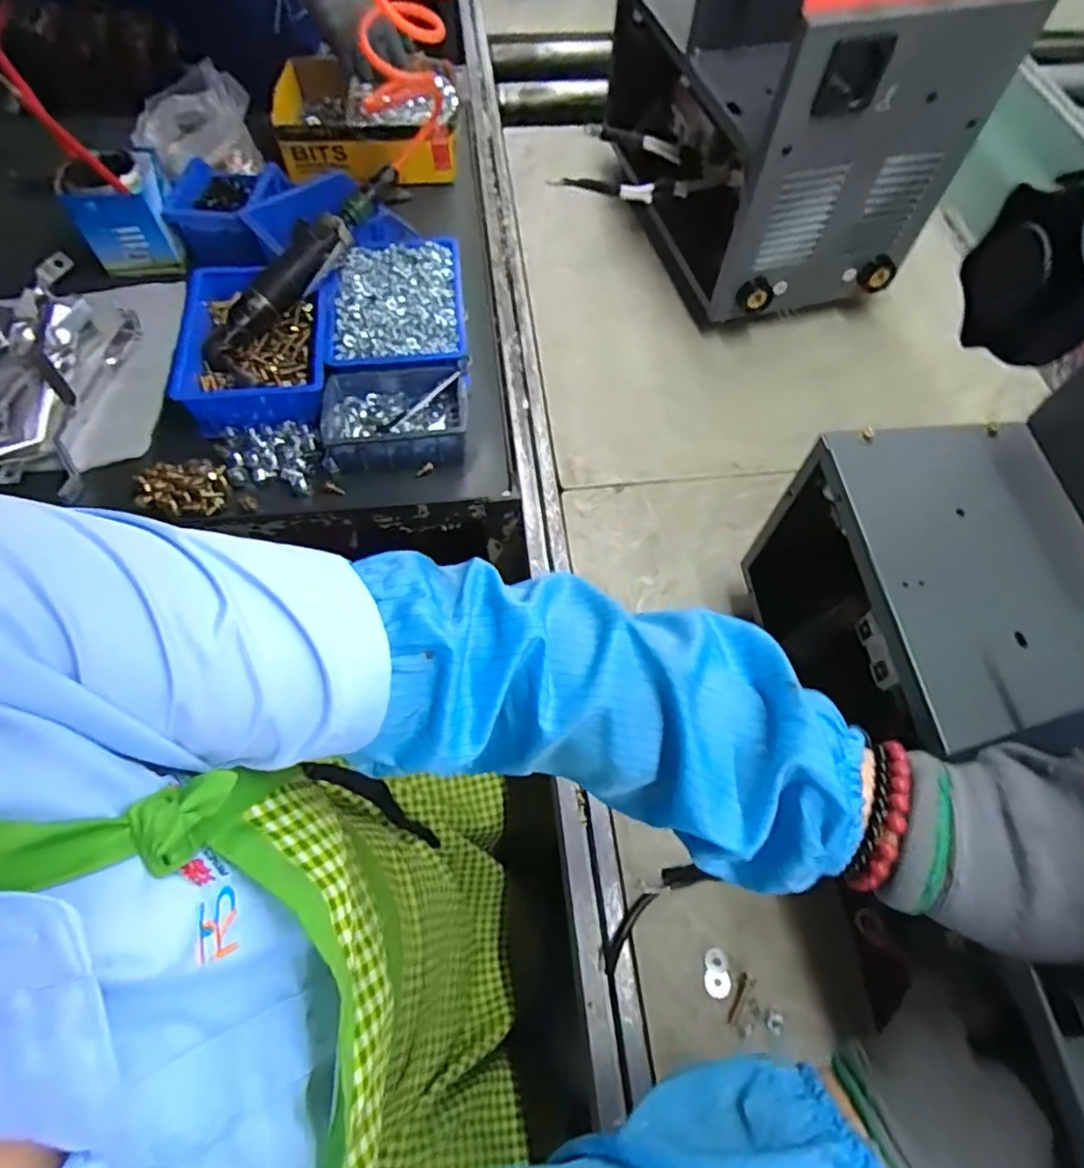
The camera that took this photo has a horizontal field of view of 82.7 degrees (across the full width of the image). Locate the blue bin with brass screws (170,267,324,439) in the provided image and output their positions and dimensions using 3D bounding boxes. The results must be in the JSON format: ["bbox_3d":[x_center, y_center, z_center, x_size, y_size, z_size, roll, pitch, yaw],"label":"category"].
[{"bbox_3d":[-0.312,-0.263,0.674,0.147,0.064,0.194,-6,63,-5],"label":"blue bin with brass screws"}]

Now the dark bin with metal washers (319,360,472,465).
[{"bbox_3d":[-0.150,-0.174,0.650,0.150,0.059,0.100,-5,63,-5],"label":"dark bin with metal washers"}]

